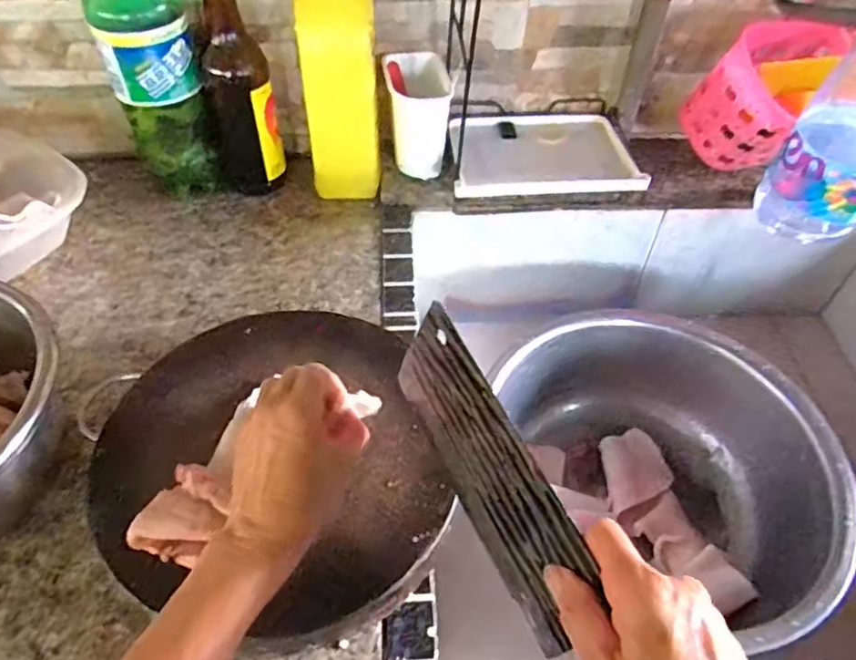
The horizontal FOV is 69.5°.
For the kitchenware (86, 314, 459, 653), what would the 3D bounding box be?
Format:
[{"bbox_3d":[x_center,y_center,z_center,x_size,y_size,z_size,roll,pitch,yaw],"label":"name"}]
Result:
[{"bbox_3d":[-0.114,0.096,0.452,0.233,0.048,0.241,-9,51,-9],"label":"kitchenware"}]

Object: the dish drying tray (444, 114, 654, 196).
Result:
[{"bbox_3d":[0.121,-0.187,0.661,0.186,0.020,0.134,-2,50,-3],"label":"dish drying tray"}]

